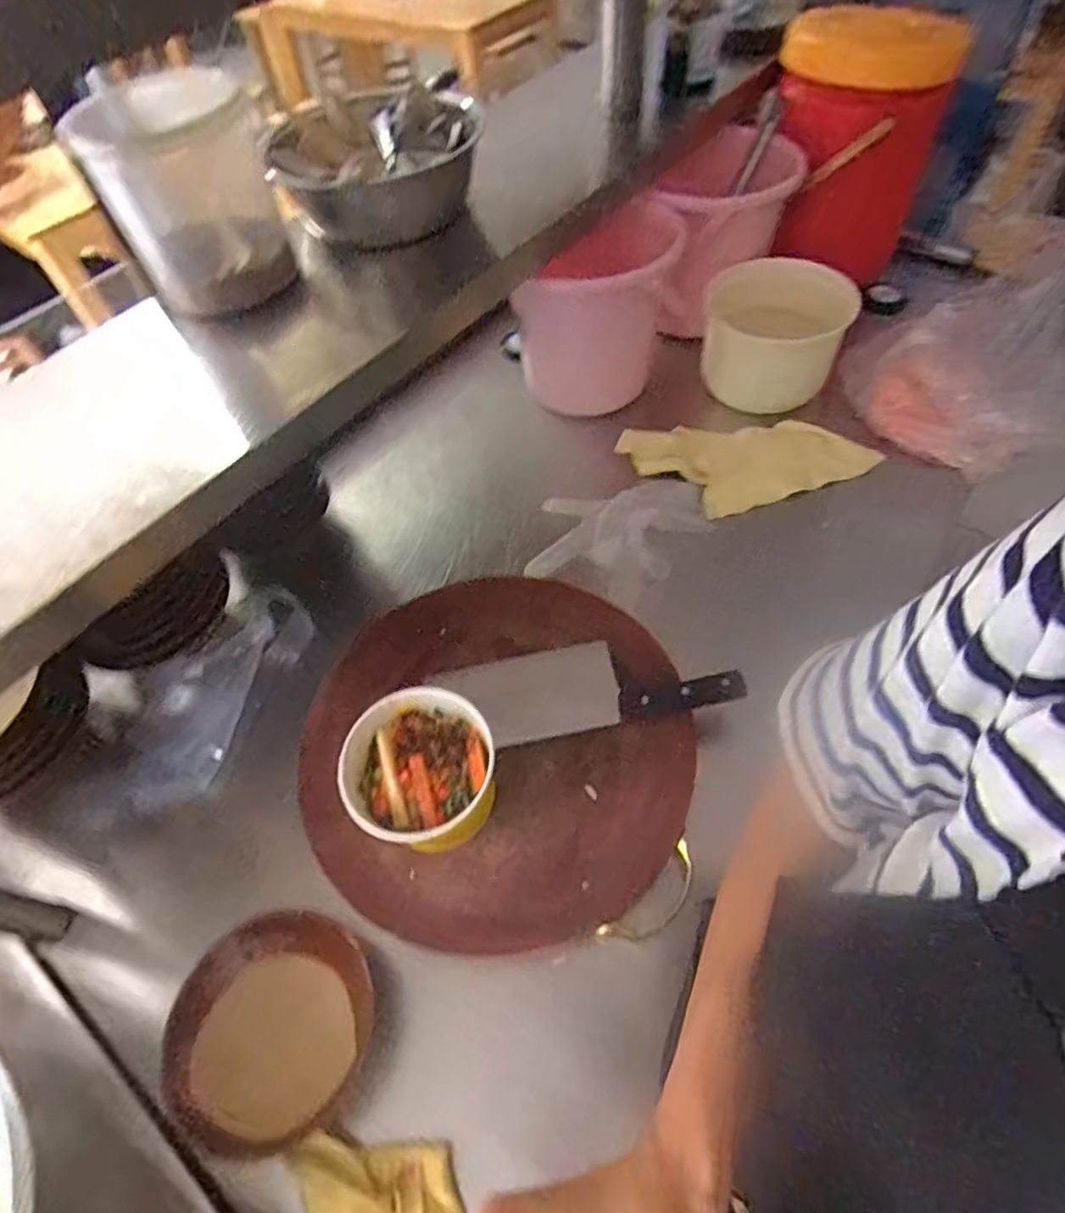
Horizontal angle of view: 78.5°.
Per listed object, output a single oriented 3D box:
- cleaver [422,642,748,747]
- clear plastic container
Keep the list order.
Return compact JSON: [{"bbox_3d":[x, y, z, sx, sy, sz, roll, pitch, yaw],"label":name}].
[{"bbox_3d":[0.053,0.076,0.662,0.296,0.018,0.096,-8,55,-1],"label":"cleaver"},{"bbox_3d":[-0.323,-0.393,0.623,0.152,0.164,0.141,-26,57,-13],"label":"clear plastic container"}]

